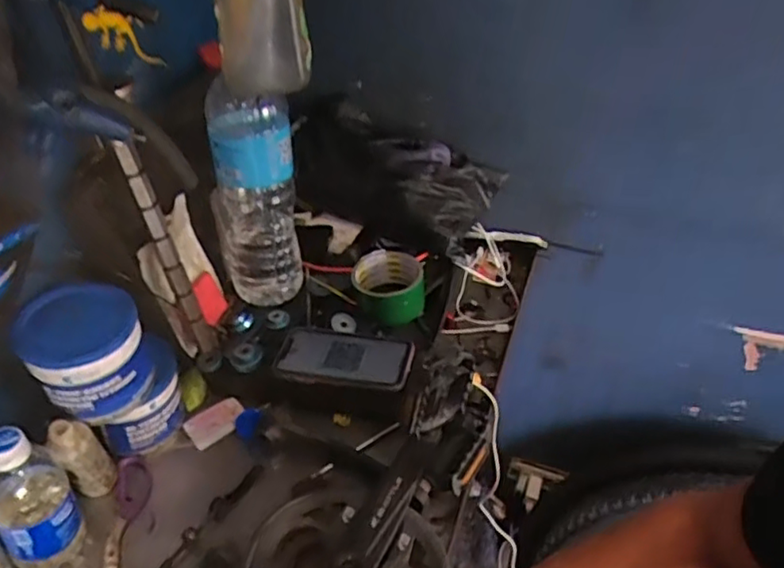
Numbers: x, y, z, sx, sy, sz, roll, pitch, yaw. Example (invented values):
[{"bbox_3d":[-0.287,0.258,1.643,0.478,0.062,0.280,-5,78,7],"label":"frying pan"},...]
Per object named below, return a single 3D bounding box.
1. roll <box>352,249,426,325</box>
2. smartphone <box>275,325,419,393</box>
[{"bbox_3d":[-0.004,0.006,0.782,0.090,0.049,0.085,3,39,0],"label":"roll"},{"bbox_3d":[-0.053,0.081,0.723,0.151,0.015,0.083,10,40,9],"label":"smartphone"}]

